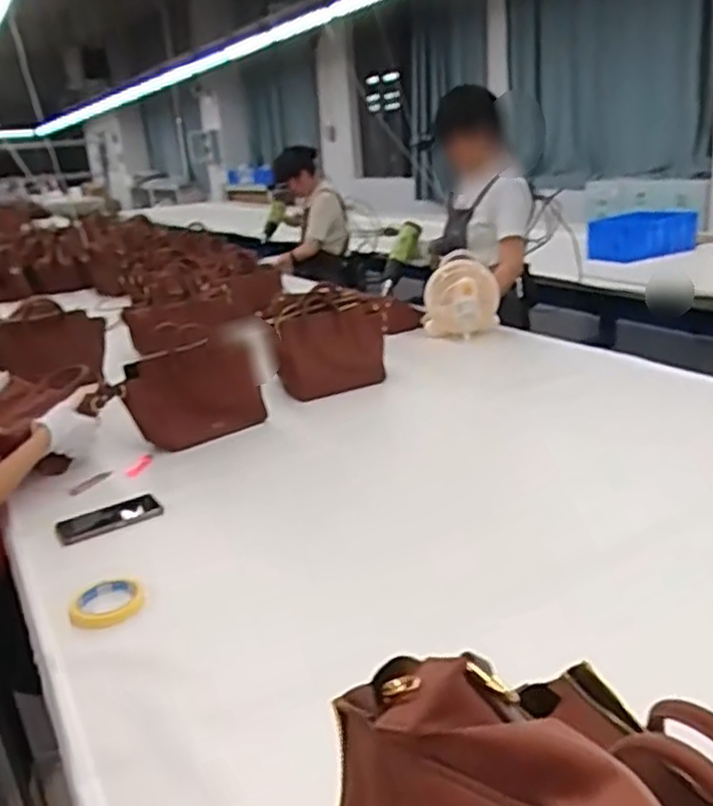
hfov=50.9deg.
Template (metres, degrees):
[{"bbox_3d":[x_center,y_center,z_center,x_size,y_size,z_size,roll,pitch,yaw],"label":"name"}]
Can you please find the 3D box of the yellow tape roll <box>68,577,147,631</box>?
[{"bbox_3d":[-0.346,0.278,1.042,0.100,0.022,0.108,-9,22,4],"label":"yellow tape roll"}]

